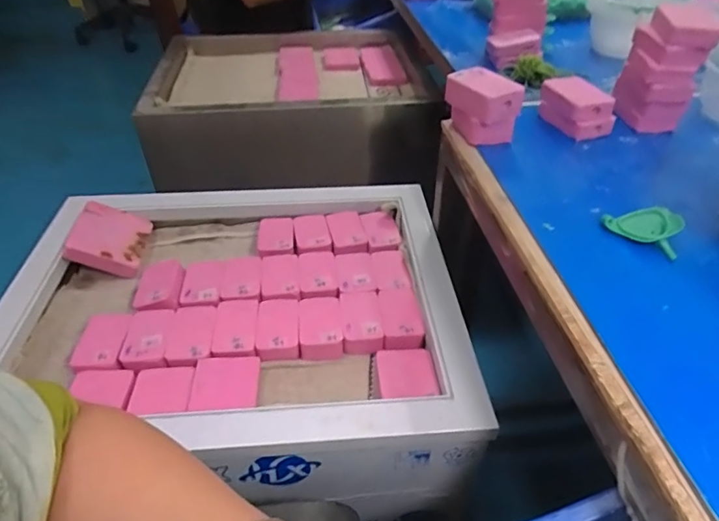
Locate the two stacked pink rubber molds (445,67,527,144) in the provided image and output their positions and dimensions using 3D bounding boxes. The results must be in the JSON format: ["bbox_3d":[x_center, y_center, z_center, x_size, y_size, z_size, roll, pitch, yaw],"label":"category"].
[{"bbox_3d":[0.125,-0.157,0.516,0.047,0.059,0.071,-18,44,-20],"label":"two stacked pink rubber molds"}]

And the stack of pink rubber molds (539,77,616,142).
[{"bbox_3d":[0.231,-0.163,0.535,0.051,0.047,0.069,-11,42,-13],"label":"stack of pink rubber molds"}]

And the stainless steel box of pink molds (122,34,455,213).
[{"bbox_3d":[-0.146,-0.316,1.021,0.511,0.171,0.407,-6,41,-7],"label":"stainless steel box of pink molds"}]

